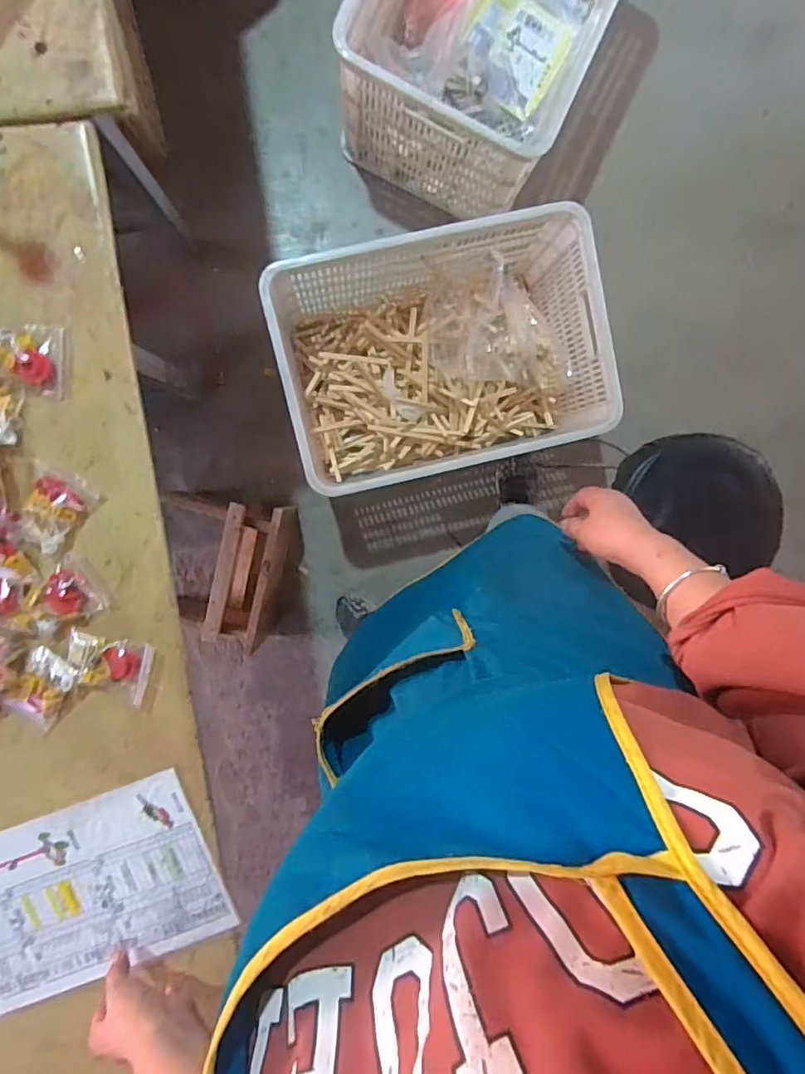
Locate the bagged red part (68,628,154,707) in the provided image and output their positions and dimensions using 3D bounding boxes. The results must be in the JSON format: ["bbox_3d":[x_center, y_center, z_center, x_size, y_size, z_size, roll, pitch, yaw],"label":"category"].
[{"bbox_3d":[-0.318,0.141,0.603,0.084,0.018,0.067,14,96,-6],"label":"bagged red part"}]

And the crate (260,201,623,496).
[{"bbox_3d":[0.071,-0.375,1.166,0.606,0.302,0.465,-14,98,-3],"label":"crate"}]

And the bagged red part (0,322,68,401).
[{"bbox_3d":[-0.387,-0.182,0.564,0.080,0.025,0.069,7,97,-5],"label":"bagged red part"}]

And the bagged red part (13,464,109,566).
[{"bbox_3d":[-0.369,-0.028,0.583,0.070,0.023,0.087,35,93,-8],"label":"bagged red part"}]

